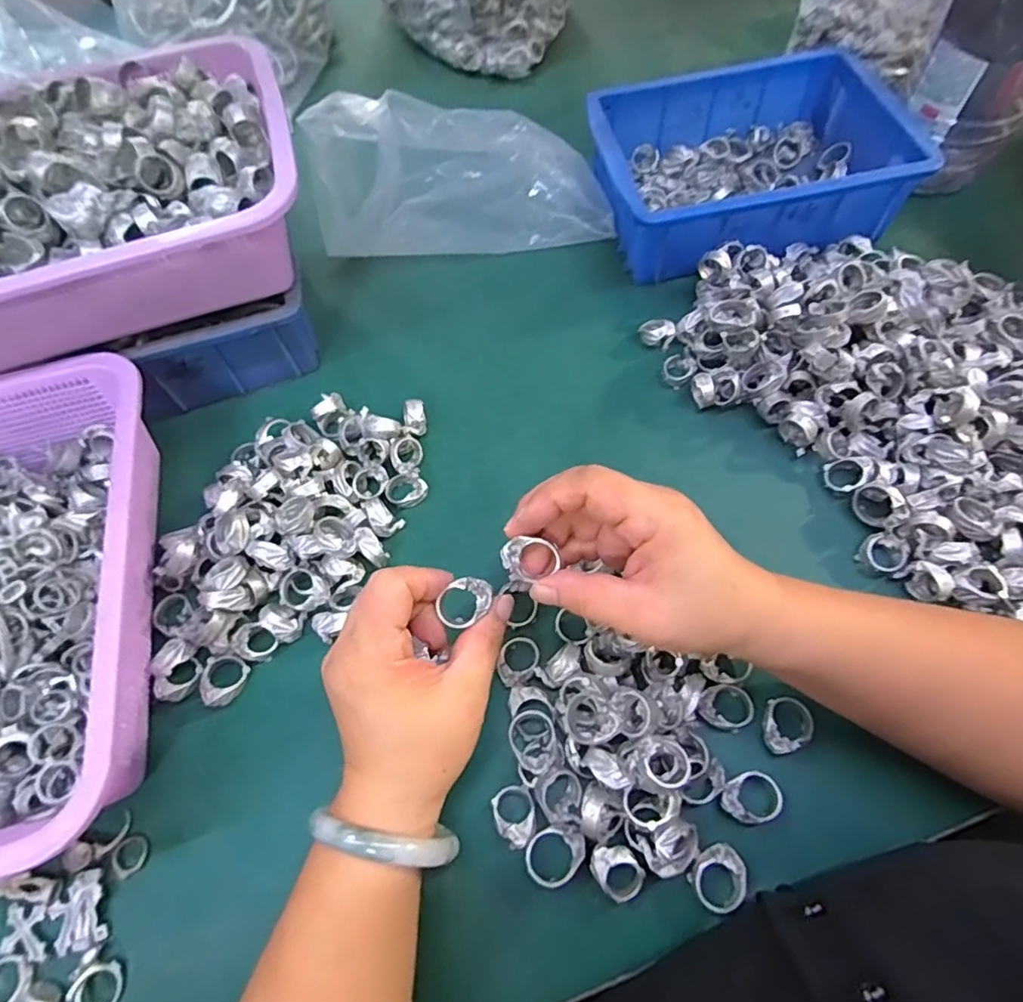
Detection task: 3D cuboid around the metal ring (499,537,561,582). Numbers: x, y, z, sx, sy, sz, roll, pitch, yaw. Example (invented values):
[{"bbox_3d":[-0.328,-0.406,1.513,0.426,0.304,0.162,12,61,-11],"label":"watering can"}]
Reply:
[{"bbox_3d":[0.009,0.028,0.273,0.027,0.009,0.019,-7,63,-1],"label":"metal ring"}]

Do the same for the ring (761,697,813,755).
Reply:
[{"bbox_3d":[0.155,0.125,0.315,0.029,0.014,0.026,-19,64,-7],"label":"ring"}]

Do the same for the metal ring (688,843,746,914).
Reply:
[{"bbox_3d":[0.105,0.191,0.285,0.026,0.010,0.029,1,63,4],"label":"metal ring"}]

